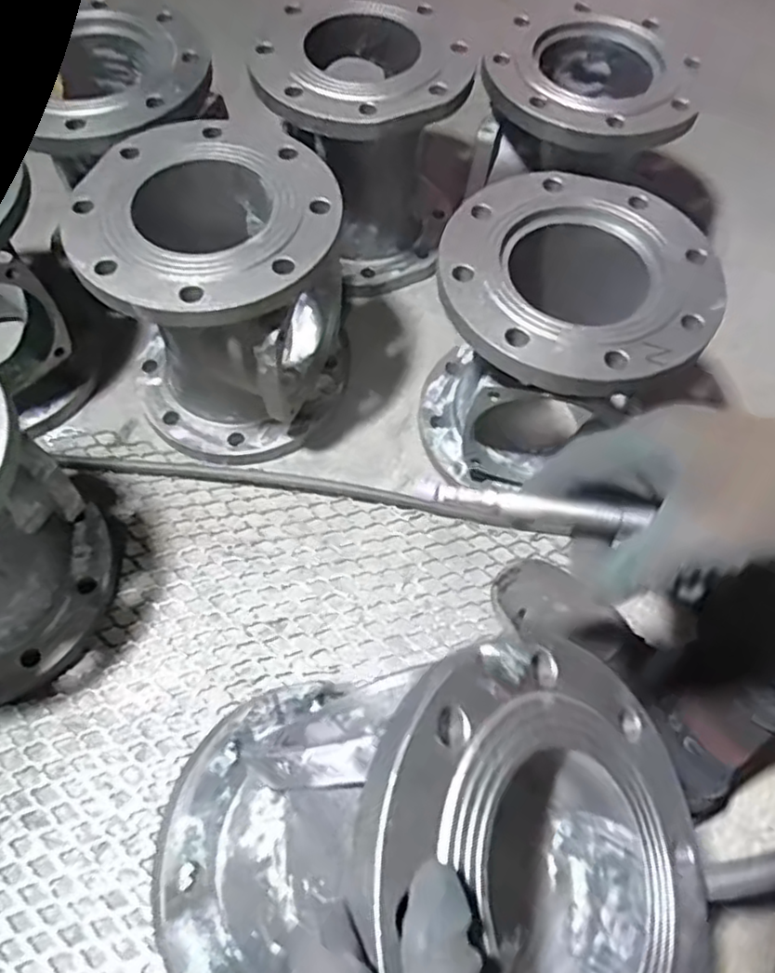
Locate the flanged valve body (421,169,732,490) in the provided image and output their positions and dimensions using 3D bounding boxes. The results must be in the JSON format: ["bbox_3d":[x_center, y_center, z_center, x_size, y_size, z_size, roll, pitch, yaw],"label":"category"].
[{"bbox_3d":[0.163,-0.131,0.712,0.243,0.252,0.241,38,66,17],"label":"flanged valve body"}]

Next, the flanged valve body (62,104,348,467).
[{"bbox_3d":[-0.170,-0.190,0.727,0.241,0.256,0.239,-5,61,-5],"label":"flanged valve body"}]

